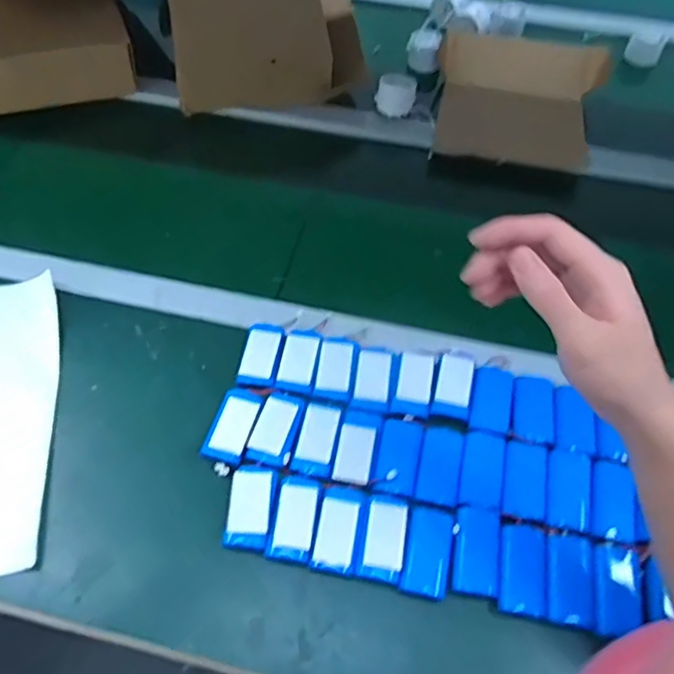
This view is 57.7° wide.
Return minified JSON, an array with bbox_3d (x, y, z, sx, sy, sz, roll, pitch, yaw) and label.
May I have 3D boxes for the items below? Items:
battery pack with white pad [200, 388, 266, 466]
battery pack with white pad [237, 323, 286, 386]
[{"bbox_3d":[-0.094,0.083,0.558,0.037,0.022,0.067,15,55,7],"label":"battery pack with white pad"},{"bbox_3d":[-0.073,0.015,0.594,0.037,0.008,0.071,9,55,3],"label":"battery pack with white pad"}]

